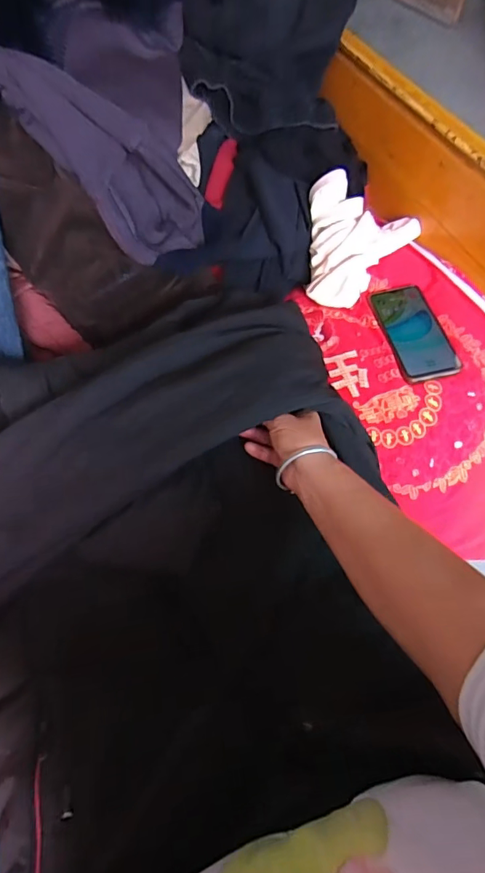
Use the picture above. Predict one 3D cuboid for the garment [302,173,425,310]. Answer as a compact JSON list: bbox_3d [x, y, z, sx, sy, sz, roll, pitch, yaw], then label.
[{"bbox_3d":[0.182,-0.290,0.705,0.162,0.092,0.175,2,59,2],"label":"garment"}]

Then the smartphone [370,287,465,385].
[{"bbox_3d":[0.233,-0.145,0.651,0.075,0.013,0.161,-9,59,-5],"label":"smartphone"}]

